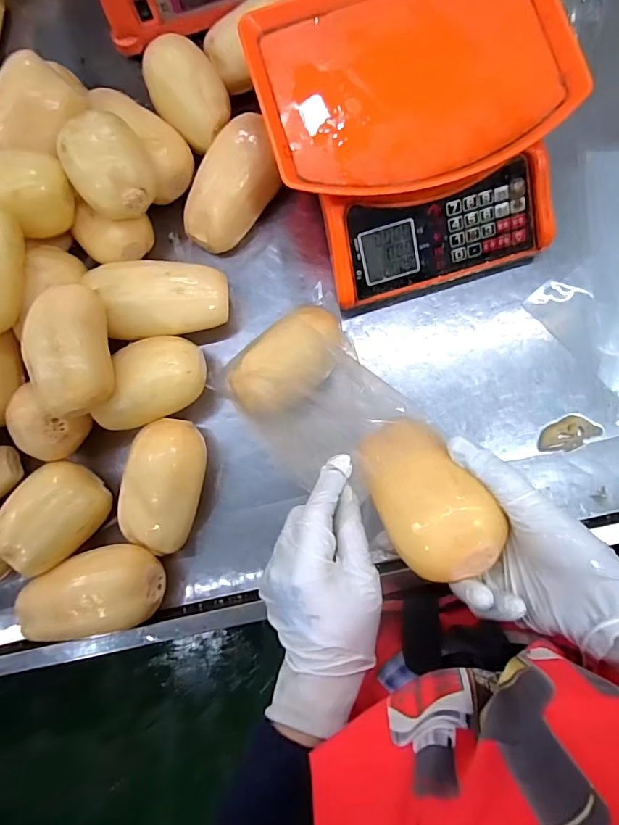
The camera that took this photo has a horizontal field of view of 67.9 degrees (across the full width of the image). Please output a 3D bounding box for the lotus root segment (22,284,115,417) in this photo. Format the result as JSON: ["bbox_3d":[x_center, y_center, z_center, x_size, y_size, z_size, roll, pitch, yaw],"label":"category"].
[{"bbox_3d":[-0.233,-0.062,0.439,0.060,0.051,0.130,-13,83,2],"label":"lotus root segment"}]

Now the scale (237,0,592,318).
[{"bbox_3d":[0.108,-0.284,0.477,0.286,0.121,0.286,-16,83,3],"label":"scale"}]

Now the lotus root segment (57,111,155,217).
[{"bbox_3d":[-0.204,-0.251,0.480,0.082,0.077,0.090,-43,83,-2],"label":"lotus root segment"}]

